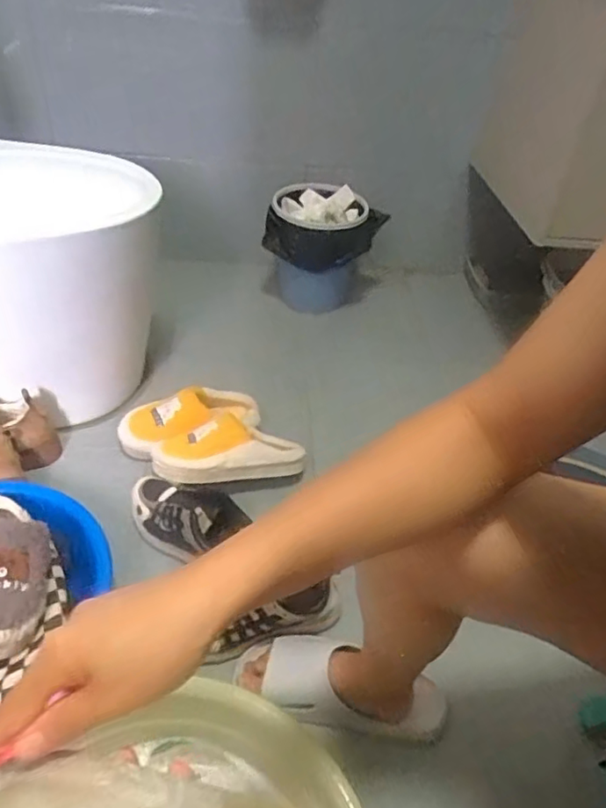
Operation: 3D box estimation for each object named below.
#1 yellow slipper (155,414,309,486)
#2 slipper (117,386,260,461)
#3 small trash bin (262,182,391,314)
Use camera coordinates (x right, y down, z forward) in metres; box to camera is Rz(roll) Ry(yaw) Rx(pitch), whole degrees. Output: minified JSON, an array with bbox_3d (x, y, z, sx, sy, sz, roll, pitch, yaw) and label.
[{"bbox_3d":[-0.124,0.084,0.979,0.246,0.075,0.111,-6,42,-13],"label":"yellow slipper"},{"bbox_3d":[-0.197,0.027,1.033,0.247,0.080,0.084,-18,46,-26],"label":"slipper"},{"bbox_3d":[0.044,-0.348,1.339,0.254,0.243,0.216,5,41,-1],"label":"small trash bin"}]

